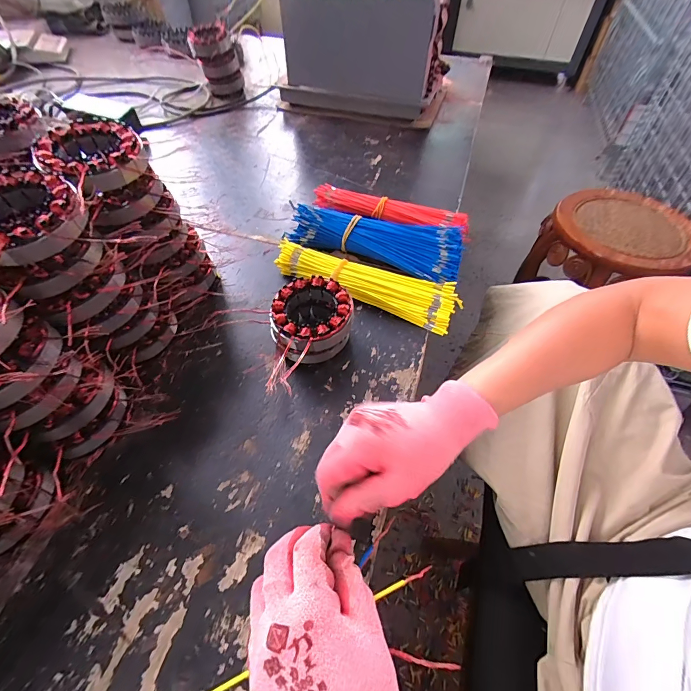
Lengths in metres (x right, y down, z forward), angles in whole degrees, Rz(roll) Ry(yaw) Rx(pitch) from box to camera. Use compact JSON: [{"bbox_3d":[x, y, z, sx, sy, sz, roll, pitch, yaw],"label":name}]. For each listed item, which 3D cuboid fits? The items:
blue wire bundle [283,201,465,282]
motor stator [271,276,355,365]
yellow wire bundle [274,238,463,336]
[{"bbox_3d":[0.039,-0.146,0.519,0.244,0.048,0.093,14,54,10],"label":"blue wire bundle"},{"bbox_3d":[-0.038,-0.024,0.410,0.081,0.064,0.084,-5,53,-4],"label":"motor stator"},{"bbox_3d":[0.026,-0.084,0.482,0.240,0.034,0.065,22,56,15],"label":"yellow wire bundle"}]

